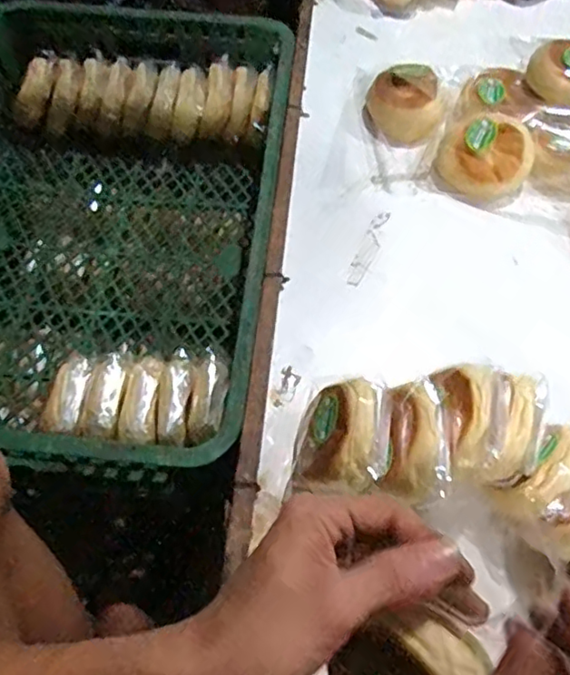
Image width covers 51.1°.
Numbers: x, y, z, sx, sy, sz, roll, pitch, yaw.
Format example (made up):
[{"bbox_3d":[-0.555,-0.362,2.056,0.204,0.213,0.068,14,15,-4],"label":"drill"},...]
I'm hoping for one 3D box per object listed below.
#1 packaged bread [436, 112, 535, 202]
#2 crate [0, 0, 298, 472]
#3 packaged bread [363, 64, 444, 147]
[{"bbox_3d":[0.214,-0.192,0.638,0.092,0.053,0.086,1,61,-2],"label":"packaged bread"},{"bbox_3d":[-0.223,-0.146,0.717,0.428,0.161,0.615,6,61,1],"label":"crate"},{"bbox_3d":[0.135,-0.263,0.684,0.086,0.048,0.098,13,61,4],"label":"packaged bread"}]

